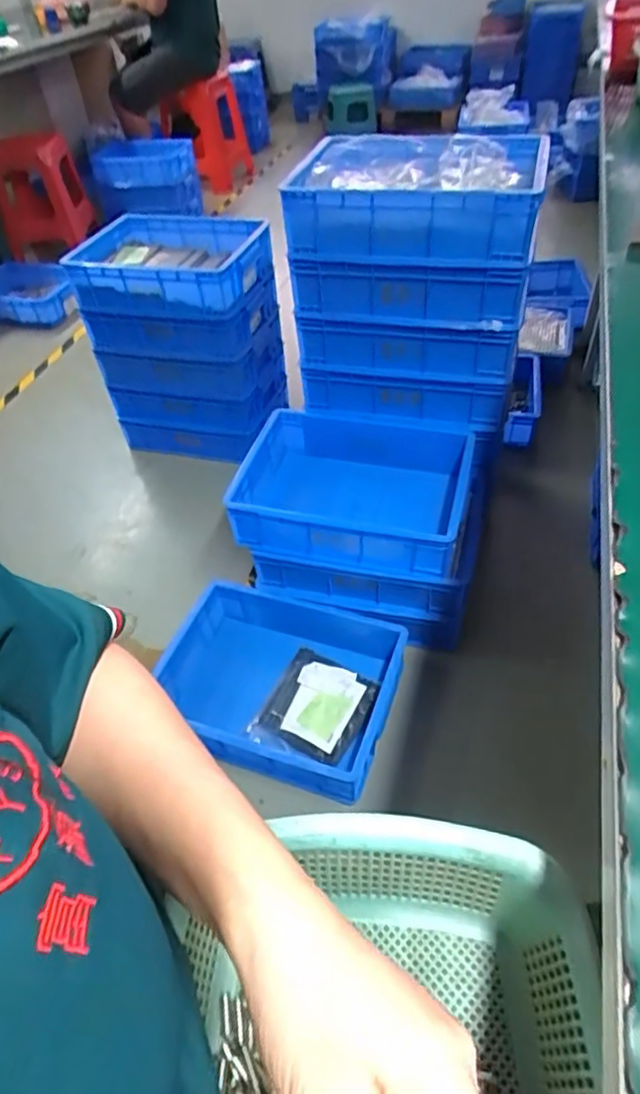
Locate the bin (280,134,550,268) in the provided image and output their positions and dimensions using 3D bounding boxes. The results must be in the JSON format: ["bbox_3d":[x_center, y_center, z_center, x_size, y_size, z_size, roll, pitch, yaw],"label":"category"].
[{"bbox_3d":[0.163,-0.589,1.031,0.381,0.137,0.314,8,47,14],"label":"bin"}]

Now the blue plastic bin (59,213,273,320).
[{"bbox_3d":[-0.337,-0.660,1.445,0.425,0.119,0.326,5,47,11],"label":"blue plastic bin"}]

